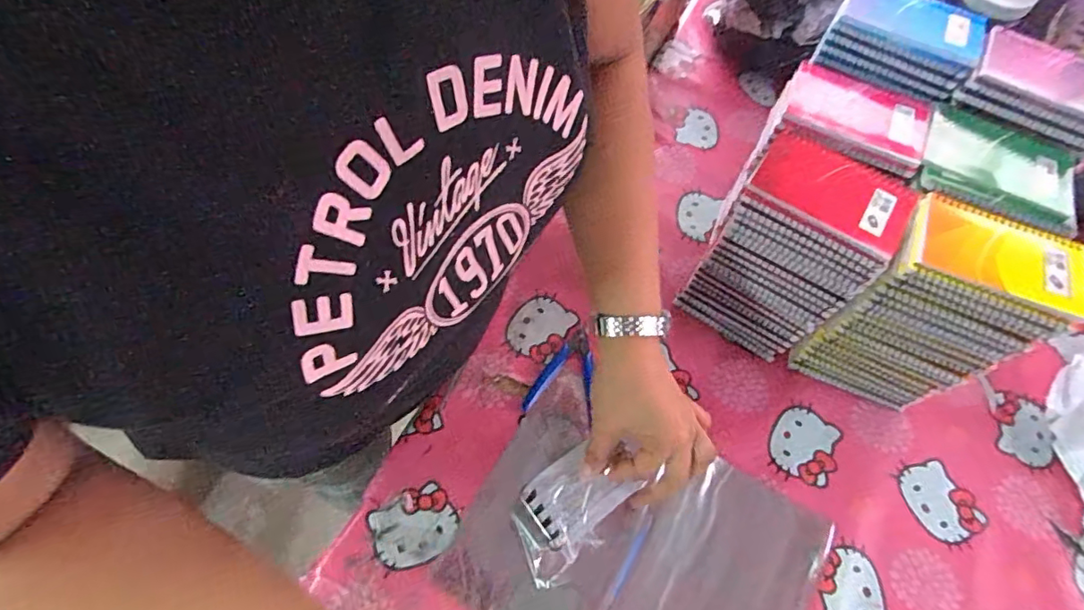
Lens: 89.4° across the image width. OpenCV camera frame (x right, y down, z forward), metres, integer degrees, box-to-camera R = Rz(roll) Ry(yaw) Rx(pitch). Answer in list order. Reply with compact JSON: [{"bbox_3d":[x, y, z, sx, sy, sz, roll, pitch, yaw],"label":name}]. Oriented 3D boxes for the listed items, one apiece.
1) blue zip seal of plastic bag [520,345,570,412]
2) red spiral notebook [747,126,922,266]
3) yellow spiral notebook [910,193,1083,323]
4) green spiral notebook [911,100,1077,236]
[{"bbox_3d":[0.004,0.083,0.621,0.011,0.011,0.088,33,65,13],"label":"blue zip seal of plastic bag"},{"bbox_3d":[0.259,-0.102,0.489,0.134,0.015,0.096,31,66,11],"label":"red spiral notebook"},{"bbox_3d":[0.391,-0.043,0.466,0.135,0.014,0.083,27,65,9],"label":"yellow spiral notebook"},{"bbox_3d":[0.429,-0.125,0.514,0.134,0.016,0.125,29,65,10],"label":"green spiral notebook"}]

